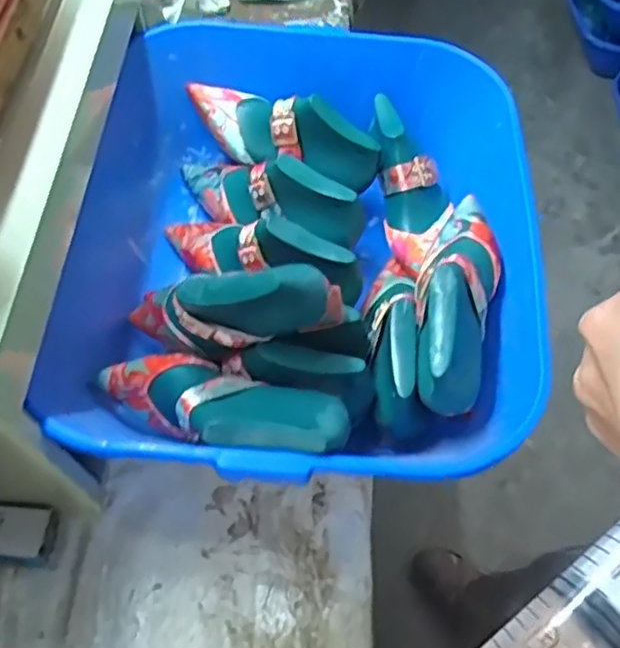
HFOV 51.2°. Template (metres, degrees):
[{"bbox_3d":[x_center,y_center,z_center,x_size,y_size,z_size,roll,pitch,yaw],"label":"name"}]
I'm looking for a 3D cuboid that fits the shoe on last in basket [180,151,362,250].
[{"bbox_3d":[-0.064,-0.172,0.835,0.282,0.089,0.078,17,59,29],"label":"shoe on last in basket"}]

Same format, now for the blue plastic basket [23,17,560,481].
[{"bbox_3d":[0.008,-0.095,0.760,0.473,0.220,0.580,1,58,3],"label":"blue plastic basket"}]

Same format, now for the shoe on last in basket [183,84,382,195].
[{"bbox_3d":[-0.045,-0.257,0.849,0.282,0.087,0.077,28,63,18],"label":"shoe on last in basket"}]

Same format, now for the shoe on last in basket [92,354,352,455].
[{"bbox_3d":[-0.097,0.077,0.637,0.278,0.069,0.097,9,57,28],"label":"shoe on last in basket"}]

